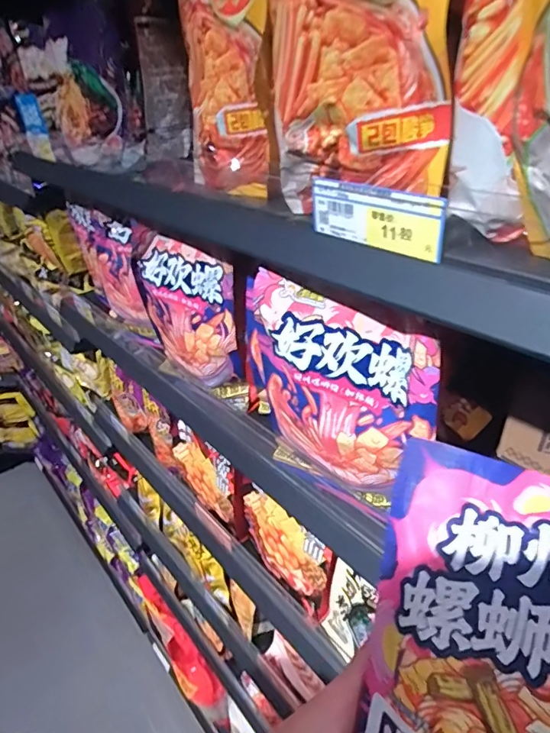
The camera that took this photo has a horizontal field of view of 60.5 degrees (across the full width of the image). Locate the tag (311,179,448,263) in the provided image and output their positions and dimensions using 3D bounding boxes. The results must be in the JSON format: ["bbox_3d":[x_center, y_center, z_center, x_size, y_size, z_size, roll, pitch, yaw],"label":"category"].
[{"bbox_3d":[0.060,-0.092,0.291,0.005,0.035,0.097,-27,39,-34],"label":"tag"}]

